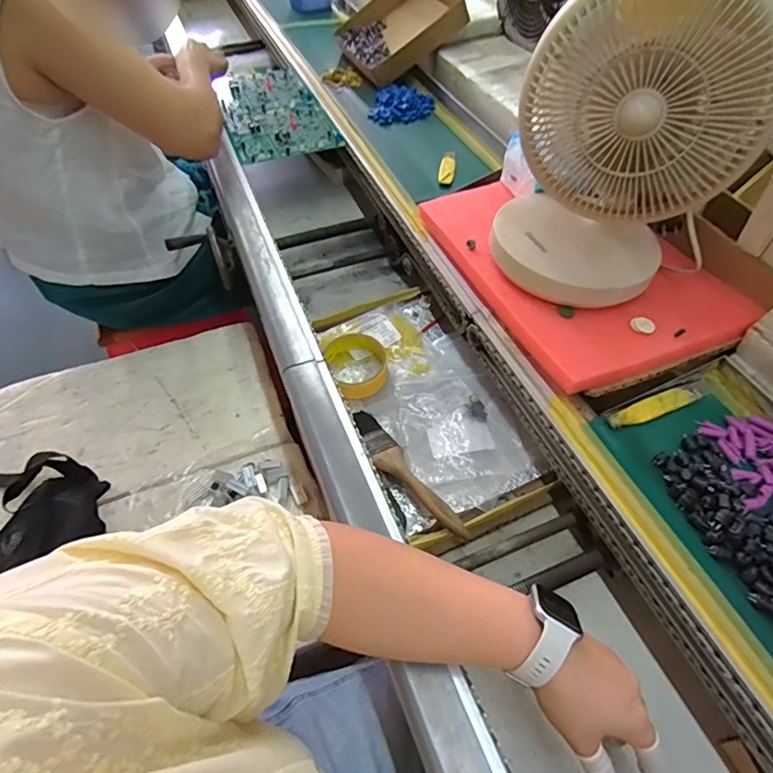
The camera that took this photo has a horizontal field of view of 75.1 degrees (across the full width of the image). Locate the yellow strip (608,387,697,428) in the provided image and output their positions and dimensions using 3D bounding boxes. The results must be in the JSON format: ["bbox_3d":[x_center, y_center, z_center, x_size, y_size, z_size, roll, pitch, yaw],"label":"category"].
[{"bbox_3d":[0.275,0.022,0.518,0.105,0.005,0.021,-19,56,-15],"label":"yellow strip"}]

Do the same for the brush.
[{"bbox_3d":[0.017,0.095,0.566,0.041,0.028,0.197,-29,59,-22],"label":"brush"}]

